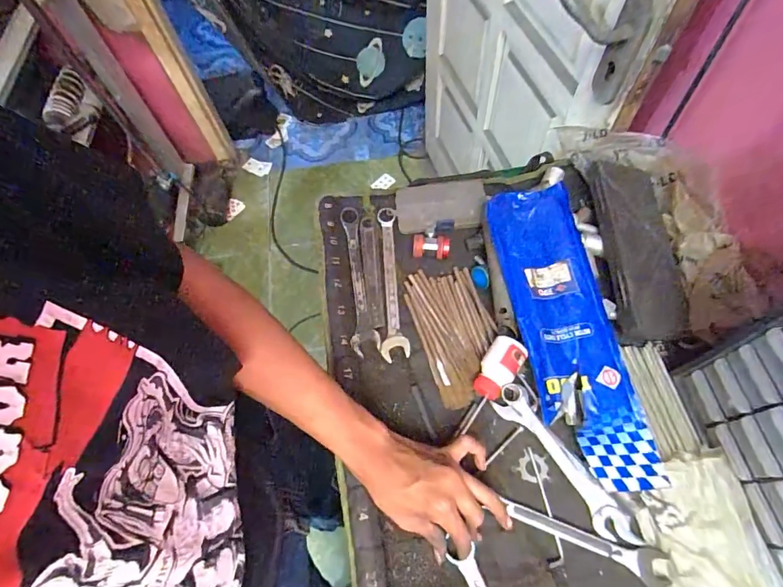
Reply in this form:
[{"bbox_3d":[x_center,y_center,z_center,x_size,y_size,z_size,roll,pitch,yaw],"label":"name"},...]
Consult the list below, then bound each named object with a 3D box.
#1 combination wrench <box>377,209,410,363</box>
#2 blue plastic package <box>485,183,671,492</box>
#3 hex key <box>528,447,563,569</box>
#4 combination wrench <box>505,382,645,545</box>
[{"bbox_3d":[-0.001,-0.019,0.579,0.034,0.016,0.223,-4,64,2],"label":"combination wrench"},{"bbox_3d":[0.201,0.036,0.497,0.105,0.040,0.361,-15,72,10],"label":"blue plastic package"},{"bbox_3d":[0.164,0.224,0.455,0.015,0.007,0.113,-3,64,2],"label":"hex key"},{"bbox_3d":[0.188,0.182,0.465,0.029,0.013,0.191,-30,66,-11],"label":"combination wrench"}]

